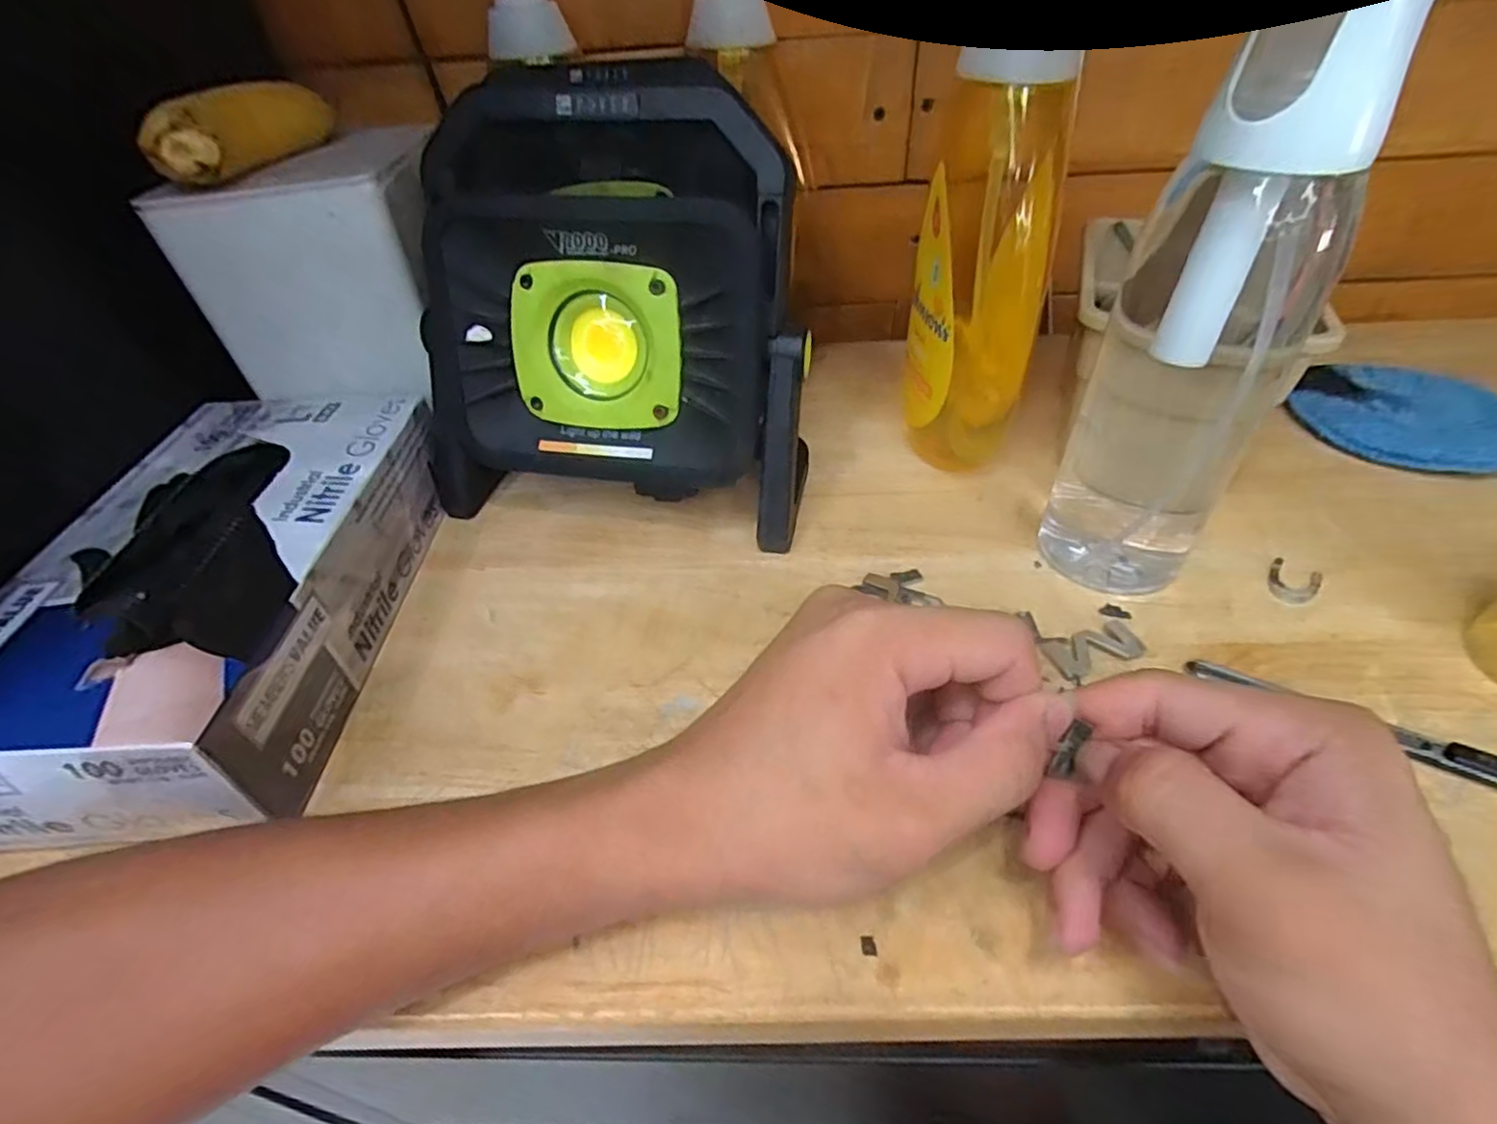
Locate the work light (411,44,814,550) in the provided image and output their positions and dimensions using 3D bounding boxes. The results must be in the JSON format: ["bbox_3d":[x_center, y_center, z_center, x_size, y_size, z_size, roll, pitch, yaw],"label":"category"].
[{"bbox_3d":[-0.068,-0.128,0.345,0.197,0.196,0.124,6,45,10],"label":"work light"}]

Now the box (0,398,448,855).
[{"bbox_3d":[-0.232,0.011,0.303,0.120,0.070,0.221,-3,44,2],"label":"box"}]

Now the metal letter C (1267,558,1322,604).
[{"bbox_3d":[0.265,0.010,0.326,0.021,0.004,0.027,30,54,30],"label":"metal letter C"}]

